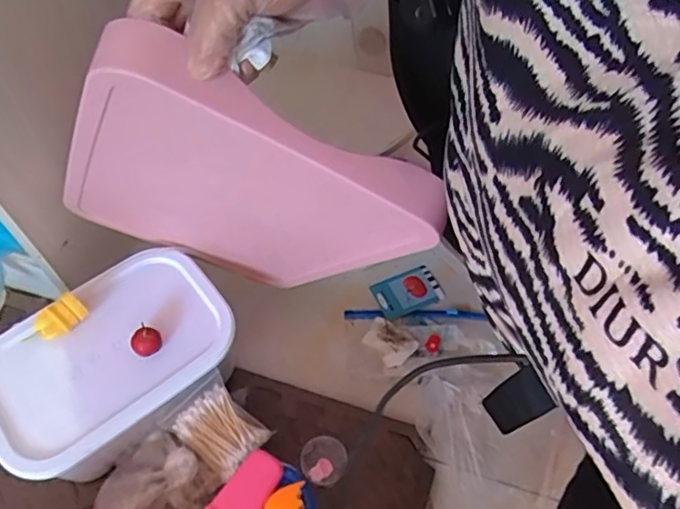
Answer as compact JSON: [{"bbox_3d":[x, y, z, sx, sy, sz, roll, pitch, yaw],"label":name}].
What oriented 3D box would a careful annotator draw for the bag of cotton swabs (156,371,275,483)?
[{"bbox_3d":[-0.125,0.175,0.592,0.087,0.026,0.072,40,65,20],"label":"bag of cotton swabs"}]

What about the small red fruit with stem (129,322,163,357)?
[{"bbox_3d":[-0.201,0.088,0.599,0.028,0.022,0.029,1,58,-2],"label":"small red fruit with stem"}]

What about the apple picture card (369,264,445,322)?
[{"bbox_3d":[0.094,0.052,0.808,0.088,0.009,0.058,-21,69,-11],"label":"apple picture card"}]

